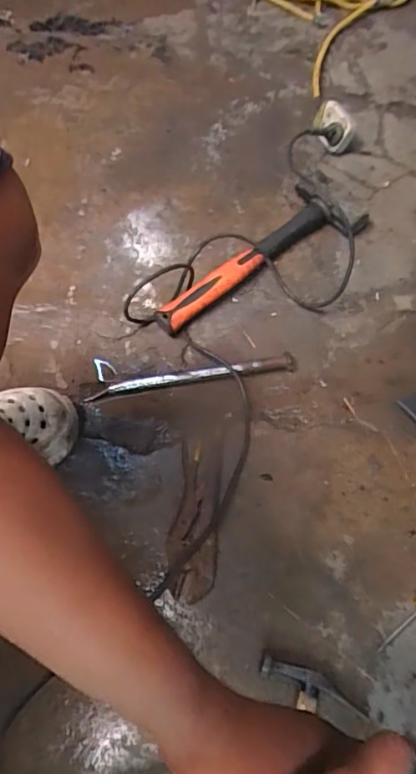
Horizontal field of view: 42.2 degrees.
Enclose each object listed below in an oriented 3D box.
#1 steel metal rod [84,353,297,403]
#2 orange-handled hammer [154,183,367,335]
[{"bbox_3d":[-0.021,-0.013,0.797,0.308,0.015,0.023,-10,61,-5],"label":"steel metal rod"},{"bbox_3d":[0.090,-0.201,0.853,0.366,0.044,0.127,-39,68,-19],"label":"orange-handled hammer"}]

